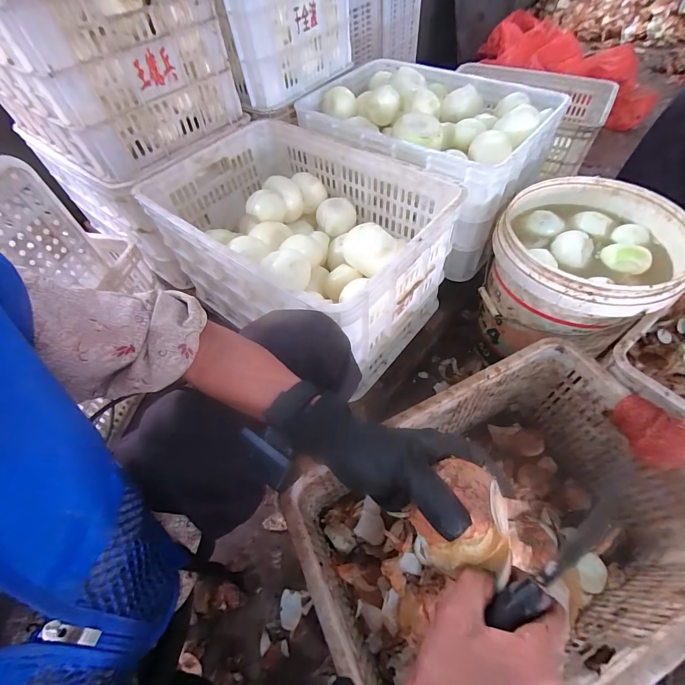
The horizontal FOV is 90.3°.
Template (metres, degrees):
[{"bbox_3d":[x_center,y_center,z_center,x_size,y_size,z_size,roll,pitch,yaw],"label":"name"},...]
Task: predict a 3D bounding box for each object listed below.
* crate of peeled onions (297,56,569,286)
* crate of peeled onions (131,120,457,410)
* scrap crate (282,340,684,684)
[{"bbox_3d":[0.192,-0.456,0.853,0.396,0.272,0.533,-39,62,-20],"label":"crate of peeled onions"},{"bbox_3d":[-0.085,-0.191,0.707,0.525,0.276,0.351,31,63,22],"label":"crate of peeled onions"},{"bbox_3d":[0.223,0.288,0.535,0.511,0.264,0.351,-25,58,-12],"label":"scrap crate"}]

